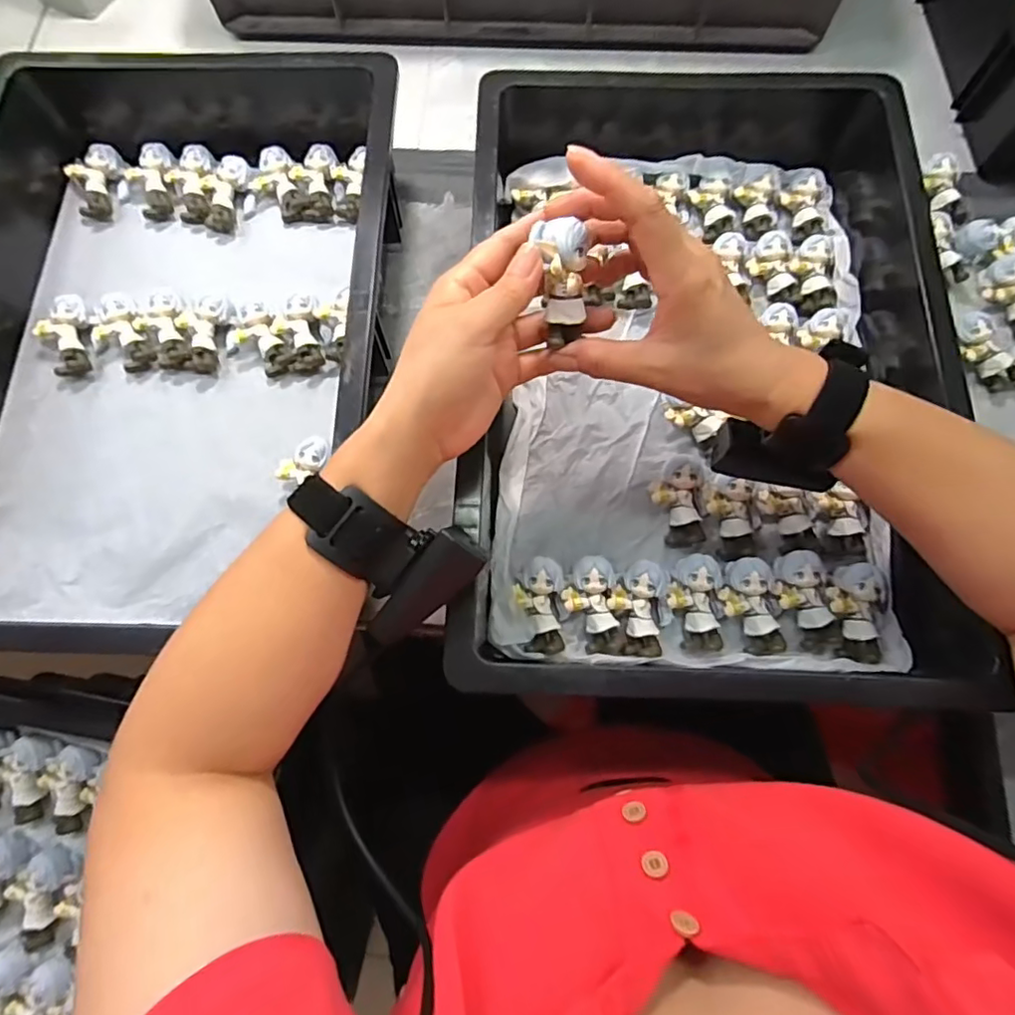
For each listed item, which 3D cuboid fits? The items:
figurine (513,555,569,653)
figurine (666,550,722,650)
[{"bbox_3d":[0.023,0.064,0.383,0.033,0.019,0.060,-7,87,-1],"label":"figurine"},{"bbox_3d":[0.125,0.062,0.386,0.036,0.020,0.062,1,74,1],"label":"figurine"}]

